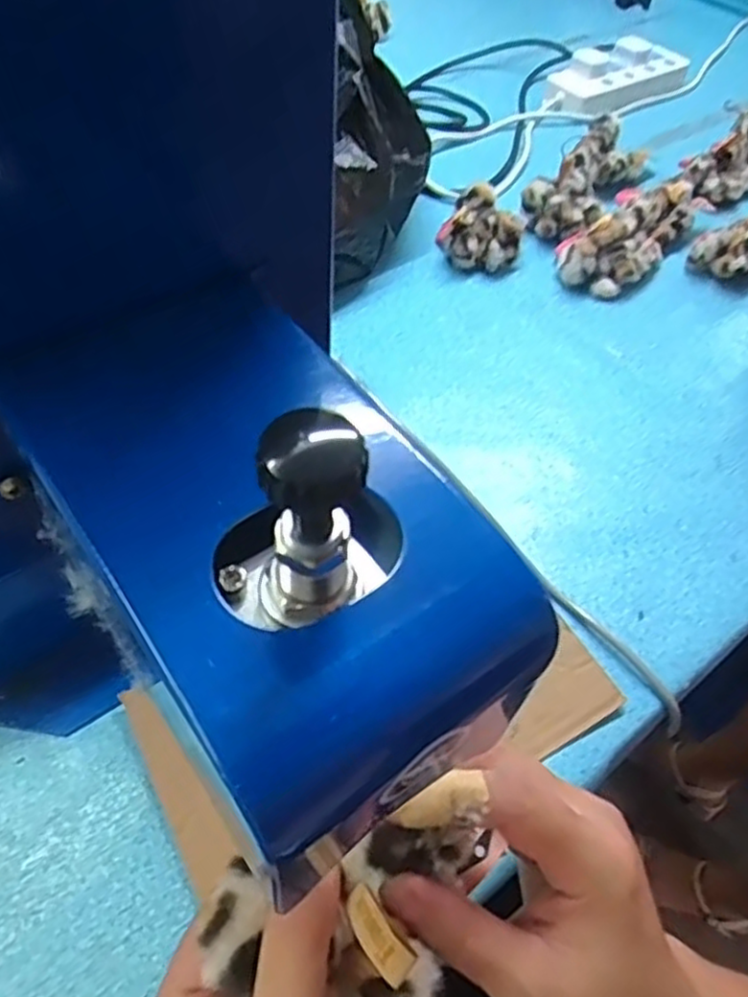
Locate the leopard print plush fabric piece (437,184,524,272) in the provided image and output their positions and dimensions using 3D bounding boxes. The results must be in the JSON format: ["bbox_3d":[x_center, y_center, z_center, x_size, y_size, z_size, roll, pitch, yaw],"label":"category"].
[{"bbox_3d":[0.106,-0.266,0.719,0.073,0.063,0.067,40,60,22],"label":"leopard print plush fabric piece"}]

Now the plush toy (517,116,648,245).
[{"bbox_3d":[0.244,-0.358,0.804,0.085,0.057,0.221,30,57,17],"label":"plush toy"}]

